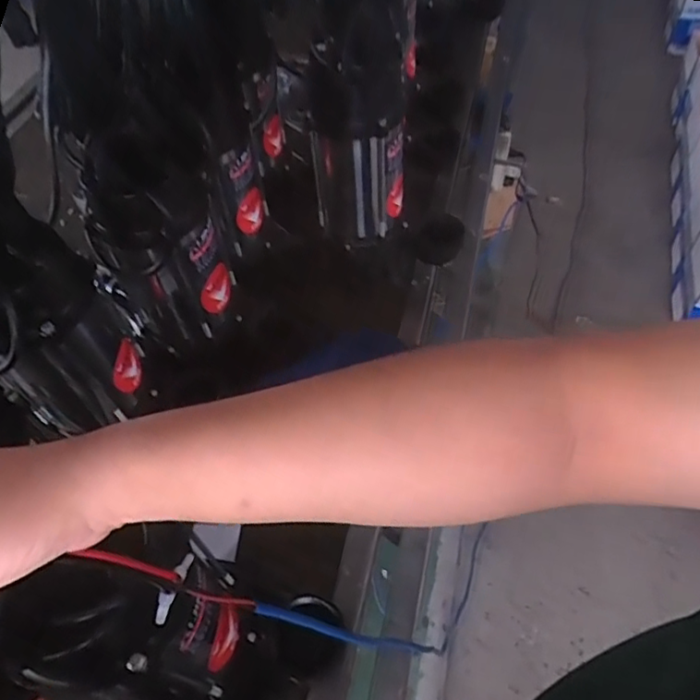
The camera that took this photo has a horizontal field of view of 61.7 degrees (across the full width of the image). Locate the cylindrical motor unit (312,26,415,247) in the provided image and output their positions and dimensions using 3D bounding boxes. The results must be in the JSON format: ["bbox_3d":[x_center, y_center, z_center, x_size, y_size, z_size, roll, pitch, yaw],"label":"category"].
[{"bbox_3d":[0.013,-0.289,0.818,0.133,0.256,0.116,-7,53,-1],"label":"cylindrical motor unit"}]

